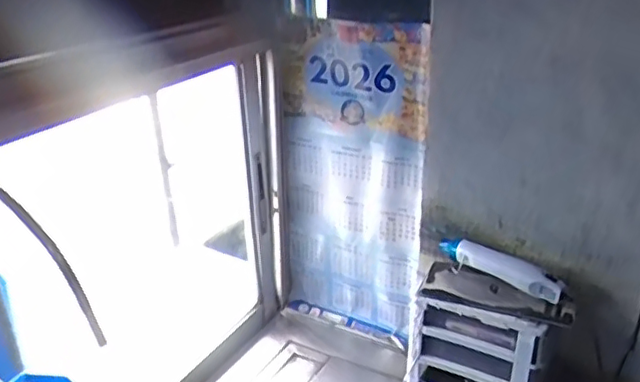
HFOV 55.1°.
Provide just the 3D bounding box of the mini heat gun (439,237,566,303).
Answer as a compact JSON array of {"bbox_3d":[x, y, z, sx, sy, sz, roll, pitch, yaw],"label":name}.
[{"bbox_3d":[0.299,0.124,1.031,0.041,0.037,0.223,-23,31,-39],"label":"mini heat gun"}]

